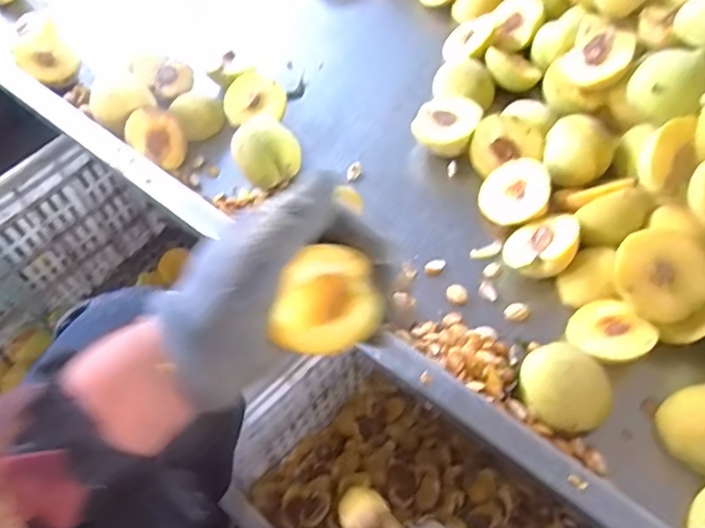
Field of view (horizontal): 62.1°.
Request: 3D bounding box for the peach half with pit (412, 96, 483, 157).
[{"bbox_3d":[0.087,-0.124,0.544,0.057,0.045,0.048,12,58,11],"label":"peach half with pit"}]

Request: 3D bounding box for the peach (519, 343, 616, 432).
[{"bbox_3d":[0.144,0.087,0.404,0.053,0.042,0.059,-27,59,-14],"label":"peach"}]

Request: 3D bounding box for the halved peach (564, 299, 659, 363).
[{"bbox_3d":[0.185,0.054,0.427,0.053,0.027,0.053,-12,45,13],"label":"halved peach"}]

